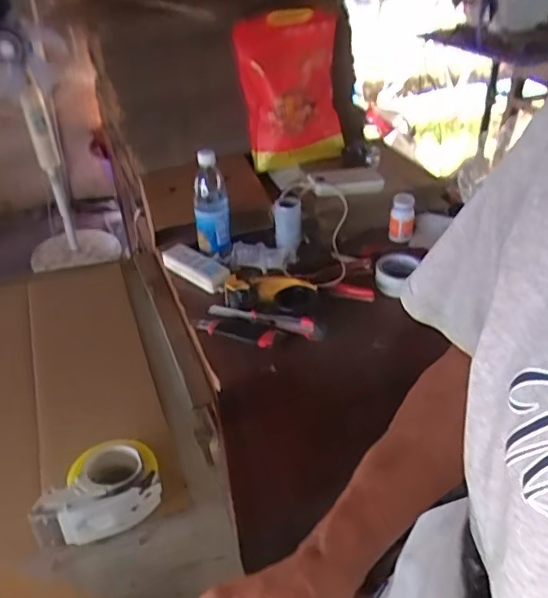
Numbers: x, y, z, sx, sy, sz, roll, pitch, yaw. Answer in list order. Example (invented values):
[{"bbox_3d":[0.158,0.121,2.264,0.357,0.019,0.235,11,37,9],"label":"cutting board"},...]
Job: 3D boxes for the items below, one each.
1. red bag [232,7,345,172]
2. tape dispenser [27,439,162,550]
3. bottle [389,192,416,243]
[{"bbox_3d":[0.042,-0.449,1.254,0.247,0.321,0.104,-4,39,-4],"label":"red bag"},{"bbox_3d":[-0.247,0.262,0.791,0.170,0.065,0.124,-14,40,-16],"label":"tape dispenser"},{"bbox_3d":[0.275,-0.171,1.217,0.054,0.099,0.053,12,40,15],"label":"bottle"}]

